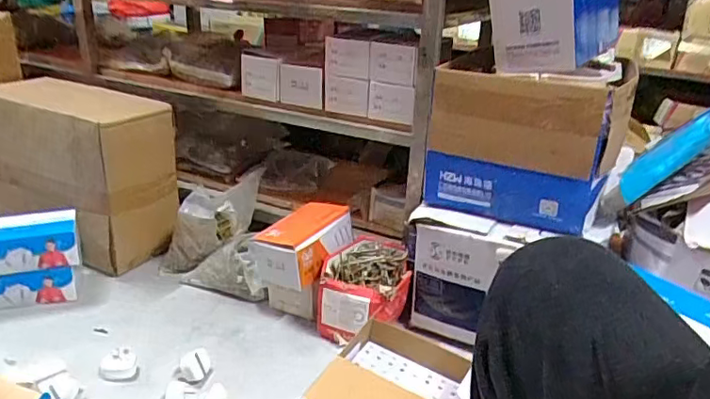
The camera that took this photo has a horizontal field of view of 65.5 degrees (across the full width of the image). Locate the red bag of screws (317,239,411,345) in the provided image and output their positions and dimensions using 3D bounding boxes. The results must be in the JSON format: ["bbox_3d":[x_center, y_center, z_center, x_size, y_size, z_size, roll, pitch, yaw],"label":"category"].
[{"bbox_3d":[0.019,0.171,1.021,0.157,0.130,0.168,7,22,9],"label":"red bag of screws"}]

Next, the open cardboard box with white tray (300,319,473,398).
[{"bbox_3d":[0.059,0.296,0.803,0.207,0.092,0.234,11,23,20],"label":"open cardboard box with white tray"}]

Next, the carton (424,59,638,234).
[{"bbox_3d":[0.269,-0.089,0.897,0.297,0.239,0.120,11,23,18],"label":"carton"}]

